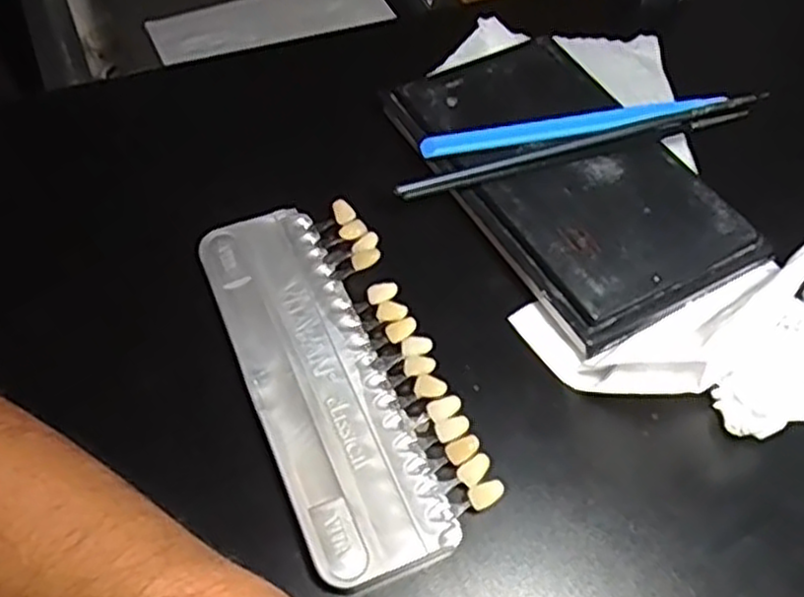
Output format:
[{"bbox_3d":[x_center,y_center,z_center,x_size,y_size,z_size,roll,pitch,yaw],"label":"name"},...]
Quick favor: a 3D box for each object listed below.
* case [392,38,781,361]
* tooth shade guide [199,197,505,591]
[{"bbox_3d":[0.068,-0.053,0.328,0.093,0.020,0.149,-27,61,-19],"label":"case"},{"bbox_3d":[-0.022,0.026,0.282,0.066,0.013,0.147,-19,59,-15],"label":"tooth shade guide"}]

